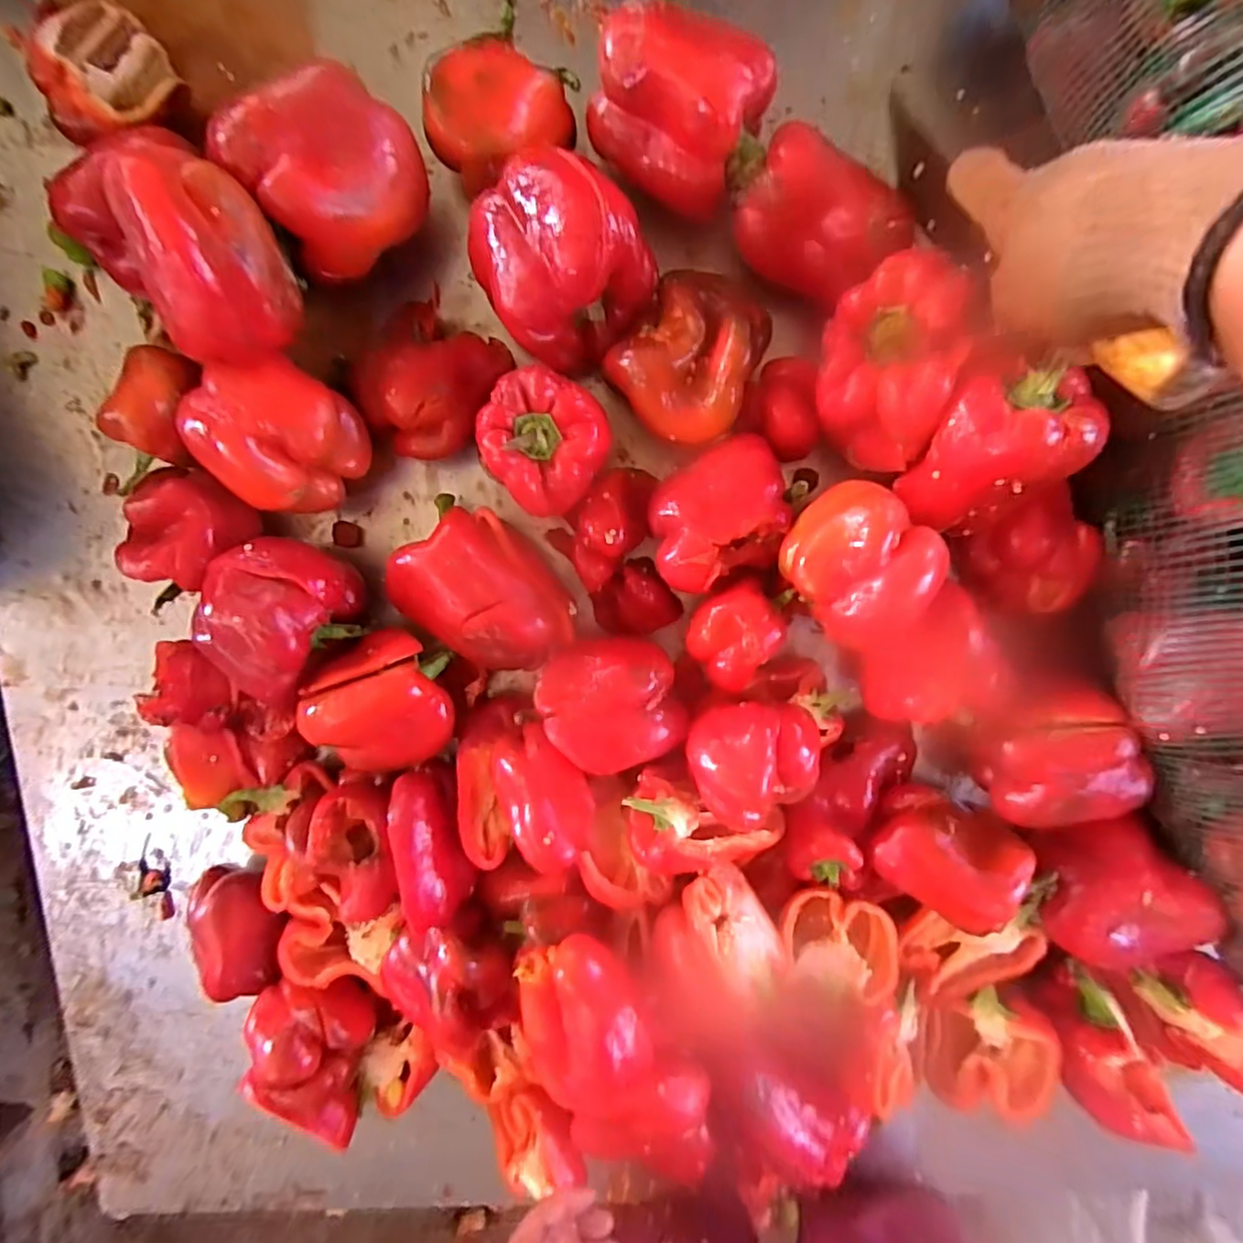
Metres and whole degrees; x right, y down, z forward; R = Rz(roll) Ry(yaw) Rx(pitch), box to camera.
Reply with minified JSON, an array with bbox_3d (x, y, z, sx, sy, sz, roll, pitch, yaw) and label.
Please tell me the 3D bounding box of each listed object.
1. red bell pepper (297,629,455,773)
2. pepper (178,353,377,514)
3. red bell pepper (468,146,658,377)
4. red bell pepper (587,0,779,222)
[{"bbox_3d":[-0.178,0.066,0.465,0.094,0.056,0.095,0,97,0],"label":"red bell pepper"},{"bbox_3d":[-0.238,-0.130,0.438,0.085,0.073,0.090,0,97,0],"label":"pepper"},{"bbox_3d":[-0.040,-0.236,0.413,0.099,0.086,0.105,-31,96,4],"label":"red bell pepper"},{"bbox_3d":[0.033,-0.332,0.410,0.108,0.081,0.094,28,97,-3],"label":"red bell pepper"}]

